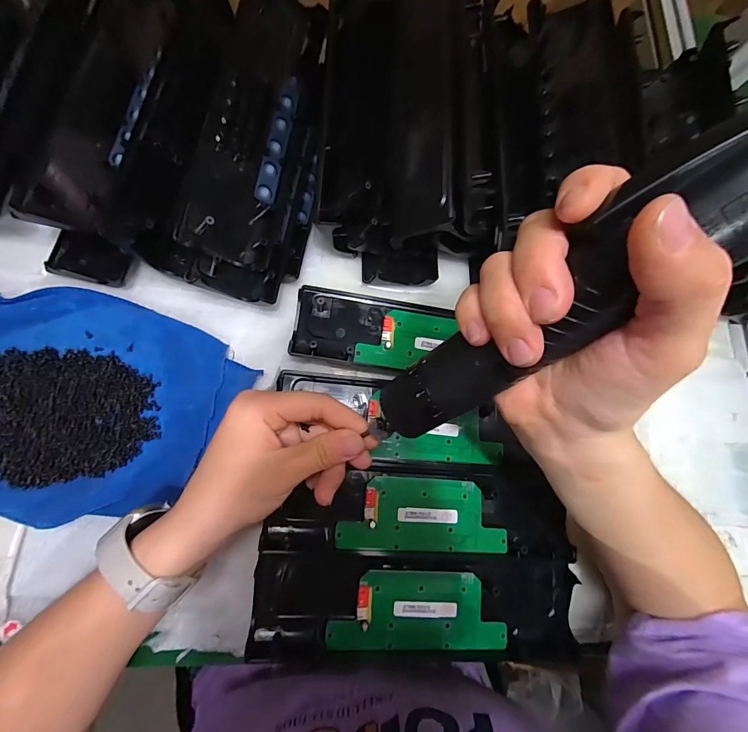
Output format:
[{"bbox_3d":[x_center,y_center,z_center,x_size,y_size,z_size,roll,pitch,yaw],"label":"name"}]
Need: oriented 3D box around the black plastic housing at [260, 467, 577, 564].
[{"bbox_3d":[0.041,0.122,0.304,0.241,0.028,0.066,4,84,-8],"label":"black plastic housing"}]

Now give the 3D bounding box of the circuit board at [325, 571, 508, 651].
[{"bbox_3d":[0.035,0.185,0.279,0.131,0.010,0.054,5,83,-7],"label":"circuit board"}]

